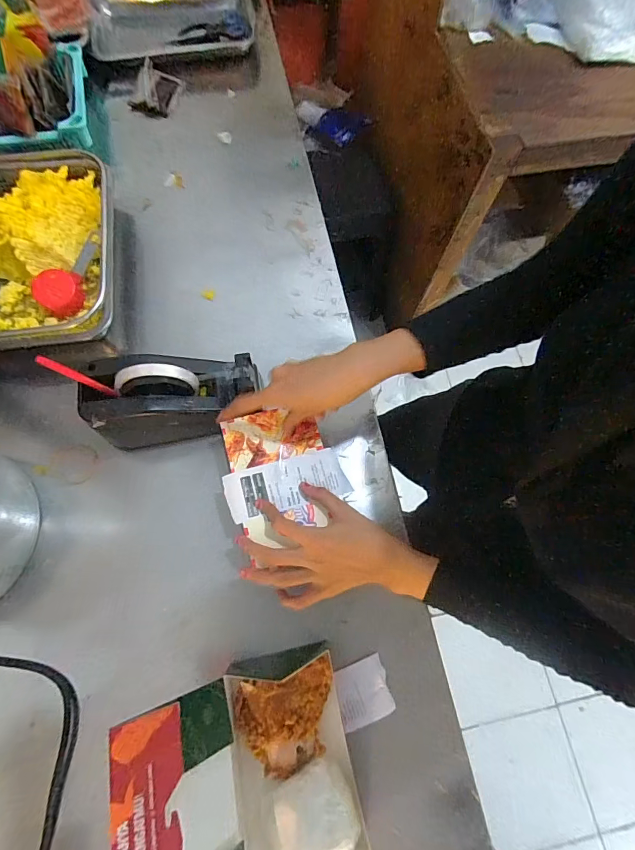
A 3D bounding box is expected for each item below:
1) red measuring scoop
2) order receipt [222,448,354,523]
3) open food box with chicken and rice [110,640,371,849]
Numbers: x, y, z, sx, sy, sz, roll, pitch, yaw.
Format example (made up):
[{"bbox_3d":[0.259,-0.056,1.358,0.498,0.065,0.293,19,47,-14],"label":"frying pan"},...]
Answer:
[{"bbox_3d":[-0.330,-0.209,0.537,0.051,0.035,0.128,18,71,4],"label":"red measuring scoop"},{"bbox_3d":[-0.034,0.064,0.441,0.133,0.005,0.055,-13,71,-8],"label":"order receipt"},{"bbox_3d":[-0.055,0.314,0.339,0.175,0.131,0.175,-11,71,-6],"label":"open food box with chicken and rice"}]

